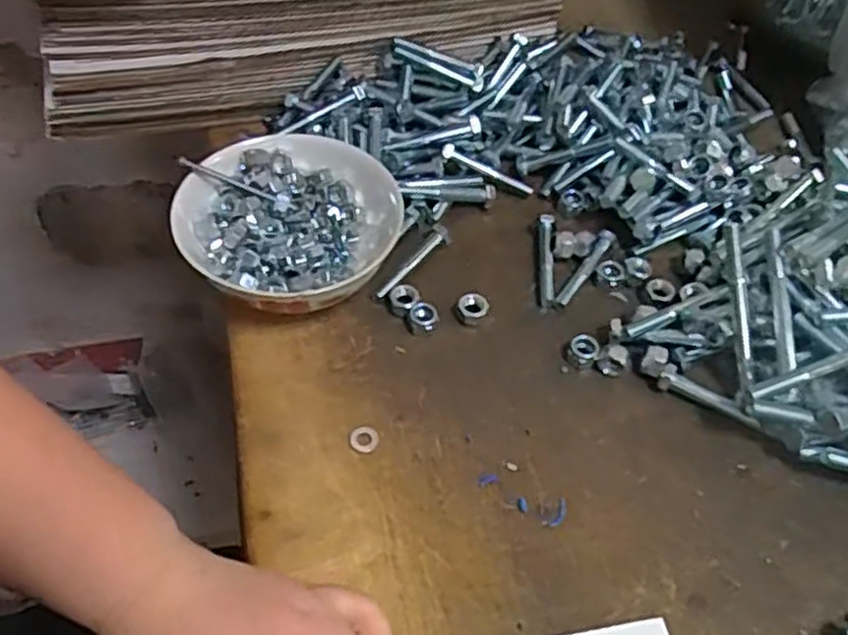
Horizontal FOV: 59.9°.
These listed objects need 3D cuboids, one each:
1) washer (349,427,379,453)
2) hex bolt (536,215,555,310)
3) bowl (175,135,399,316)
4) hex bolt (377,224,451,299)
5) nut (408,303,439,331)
[{"bbox_3d":[-0.033,0.067,0.407,0.016,0.004,0.016,2,51,-2],"label":"washer"},{"bbox_3d":[0.081,-0.038,0.489,0.011,0.015,0.072,6,51,1],"label":"hex bolt"},{"bbox_3d":[-0.081,-0.050,0.457,0.125,0.059,0.135,2,51,-2],"label":"bowl"},{"bbox_3d":[-0.005,-0.037,0.479,0.011,0.014,0.072,29,55,18],"label":"hex bolt"},{"bbox_3d":[0.000,0.000,0.454,0.018,0.013,0.013,21,53,13],"label":"nut"}]

